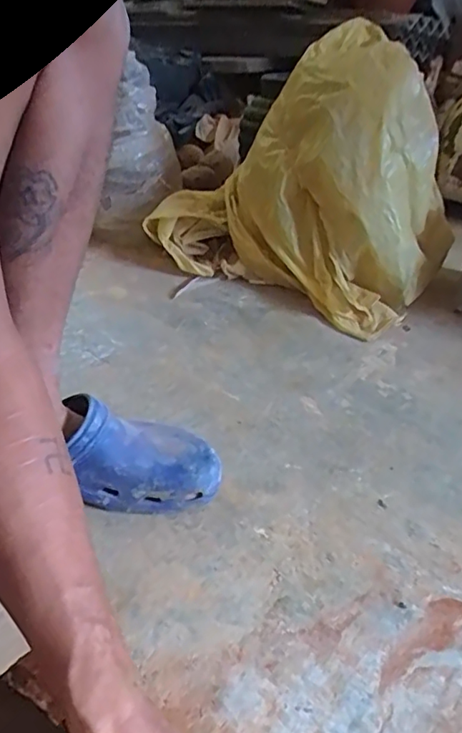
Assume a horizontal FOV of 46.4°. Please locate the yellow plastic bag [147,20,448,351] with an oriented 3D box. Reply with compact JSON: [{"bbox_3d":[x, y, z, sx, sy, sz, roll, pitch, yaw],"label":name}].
[{"bbox_3d":[0.141,-0.353,0.991,0.509,0.385,0.337,21,39,25],"label":"yellow plastic bag"}]

